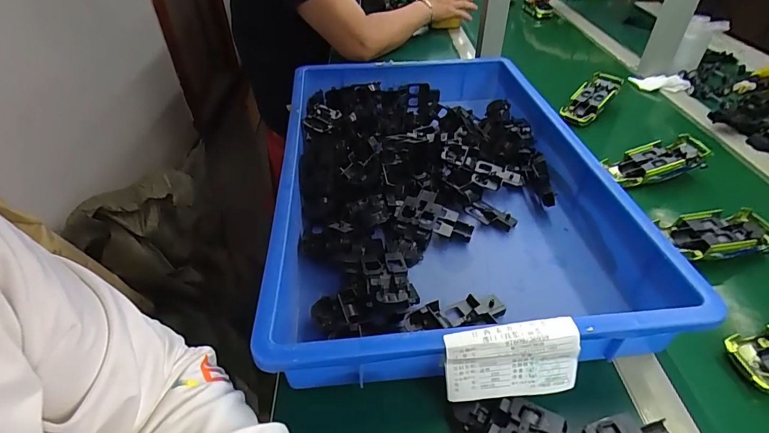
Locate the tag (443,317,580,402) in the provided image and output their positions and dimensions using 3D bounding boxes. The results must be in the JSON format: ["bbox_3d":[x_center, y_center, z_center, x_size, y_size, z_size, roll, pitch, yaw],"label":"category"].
[{"bbox_3d":[0.097,0.113,0.319,0.100,0.062,0.013,-5,23,0],"label":"tag"}]

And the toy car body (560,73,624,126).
[{"bbox_3d":[0.369,-0.212,0.740,0.133,0.025,0.054,-44,58,-14],"label":"toy car body"}]

